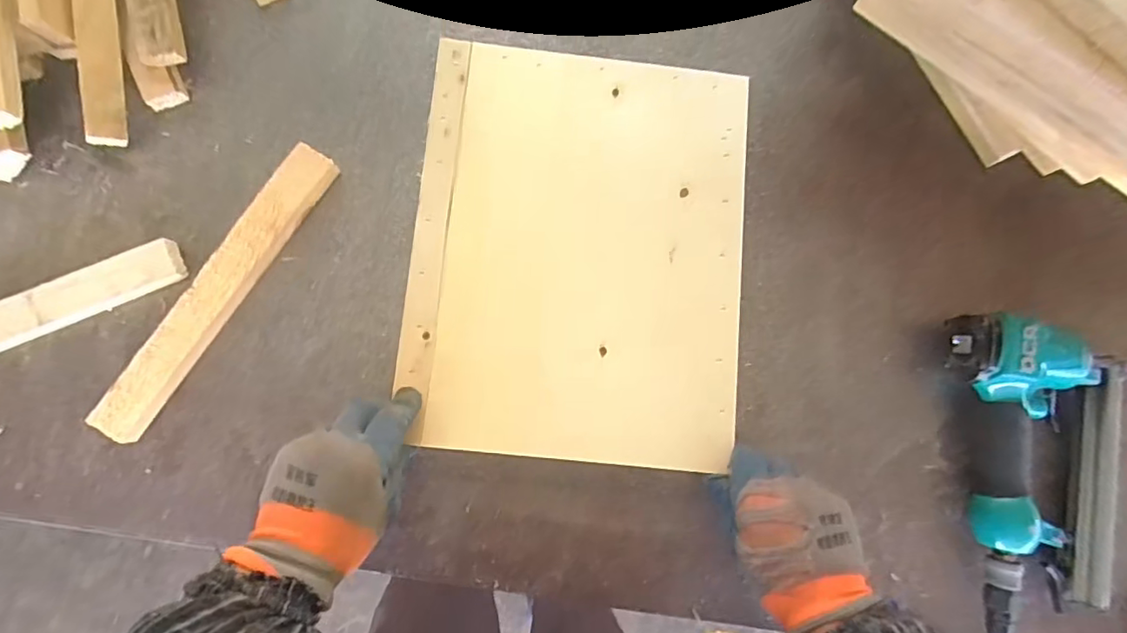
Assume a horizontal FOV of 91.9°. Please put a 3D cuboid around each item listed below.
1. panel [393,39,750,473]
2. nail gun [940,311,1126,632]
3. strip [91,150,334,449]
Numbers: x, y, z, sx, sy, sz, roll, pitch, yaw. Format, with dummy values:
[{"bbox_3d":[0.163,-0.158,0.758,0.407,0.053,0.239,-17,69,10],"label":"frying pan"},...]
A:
[{"bbox_3d":[0.014,-0.060,0.485,0.285,0.016,0.360,6,82,-2],"label":"panel"},{"bbox_3d":[0.415,0.127,0.465,0.137,0.062,0.252,-2,82,-3],"label":"nail gun"},{"bbox_3d":[-0.293,-0.023,0.466,0.038,0.028,0.283,34,82,2],"label":"strip"}]

